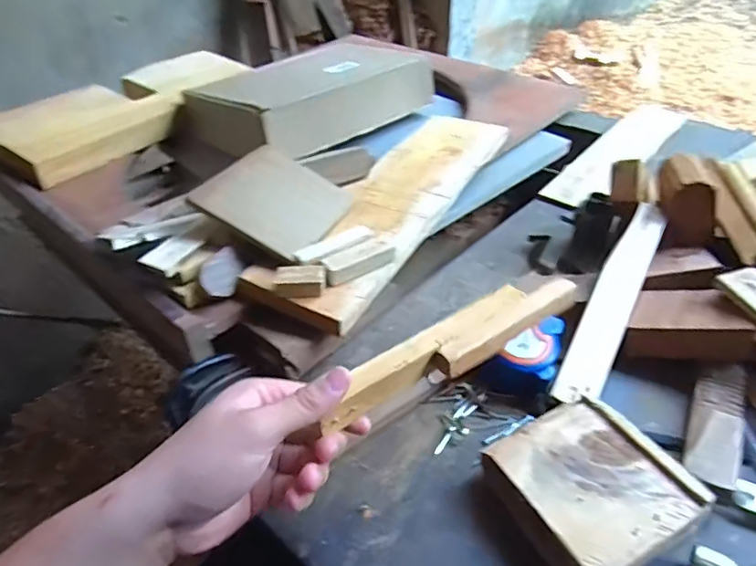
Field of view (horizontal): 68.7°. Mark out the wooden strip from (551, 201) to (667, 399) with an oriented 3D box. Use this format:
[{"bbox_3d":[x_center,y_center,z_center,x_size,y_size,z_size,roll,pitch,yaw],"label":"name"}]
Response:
[{"bbox_3d":[0.197,0.011,0.458,0.034,0.005,0.210,25,63,17],"label":"wooden strip"}]

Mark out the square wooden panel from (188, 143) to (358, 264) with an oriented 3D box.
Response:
[{"bbox_3d":[-0.096,-0.081,0.538,0.114,0.012,0.138,35,40,-5],"label":"square wooden panel"}]

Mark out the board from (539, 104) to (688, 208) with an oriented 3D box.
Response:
[{"bbox_3d":[0.319,-0.173,0.723,0.073,0.009,0.304,29,52,30],"label":"board"}]

